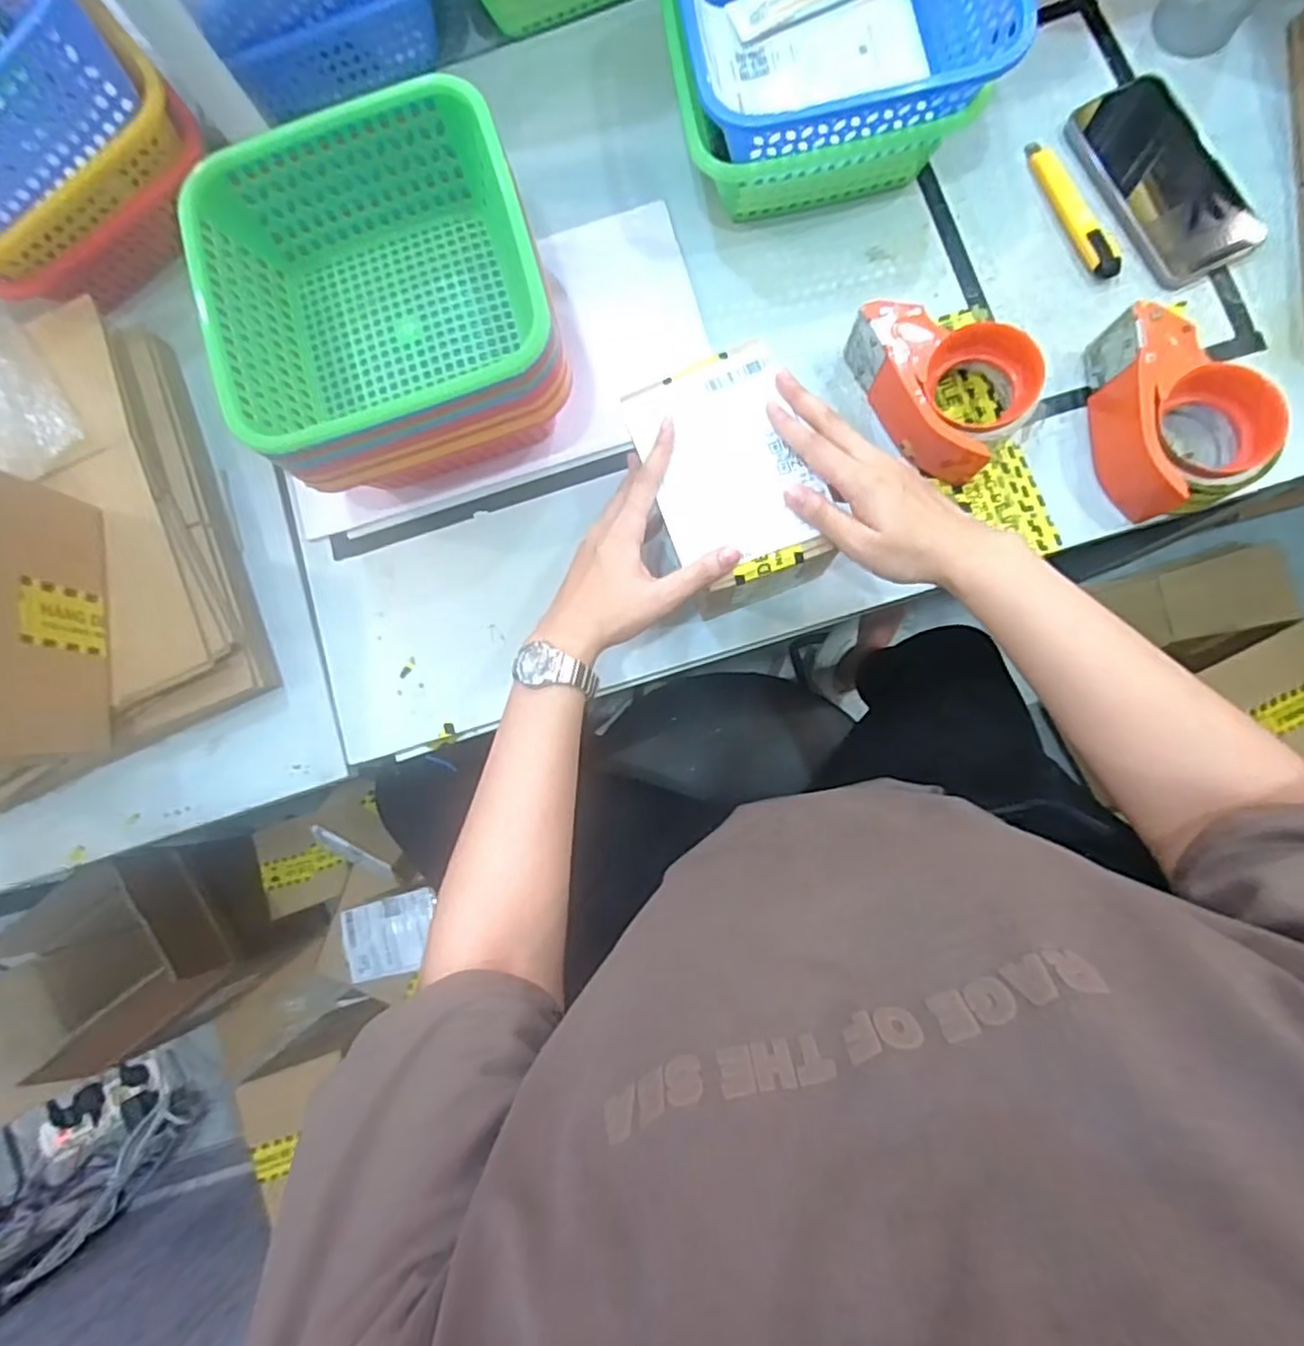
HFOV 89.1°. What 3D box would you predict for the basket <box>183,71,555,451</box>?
[{"bbox_3d":[-0.191,-0.273,0.478,0.220,0.088,0.218,-19,82,4],"label":"basket"}]

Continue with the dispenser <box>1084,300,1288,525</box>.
[{"bbox_3d":[0.388,-0.192,0.488,0.091,0.064,0.142,-7,83,5],"label":"dispenser"}]

